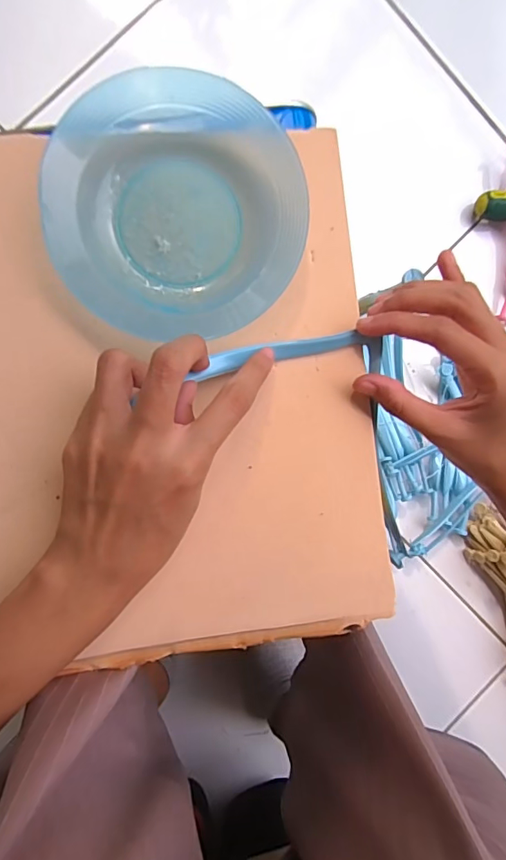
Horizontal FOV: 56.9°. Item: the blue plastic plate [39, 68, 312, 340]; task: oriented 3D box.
[{"bbox_3d":[-0.038,-0.112,0.242,0.123,0.023,0.124,-9,93,-6],"label":"blue plastic plate"}]

